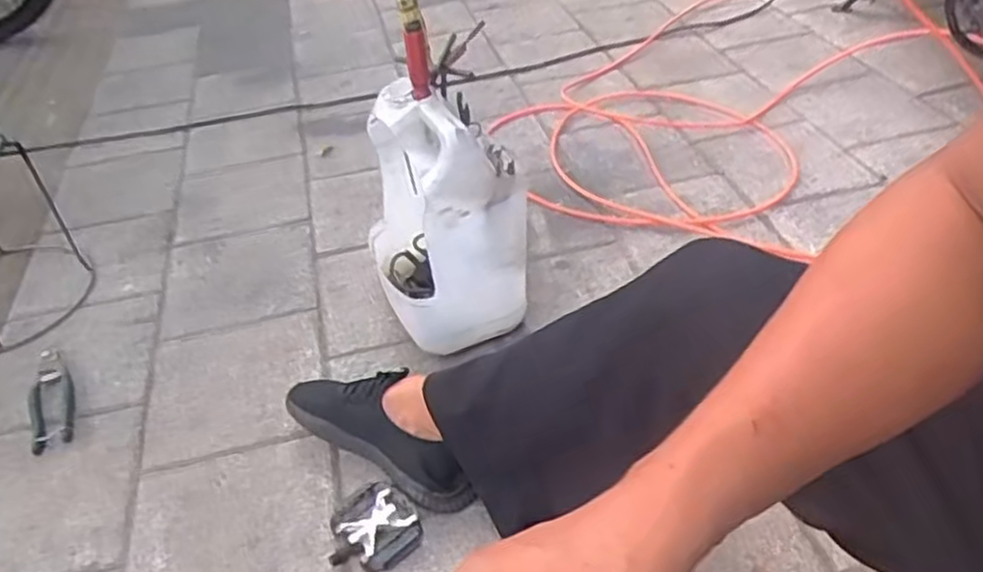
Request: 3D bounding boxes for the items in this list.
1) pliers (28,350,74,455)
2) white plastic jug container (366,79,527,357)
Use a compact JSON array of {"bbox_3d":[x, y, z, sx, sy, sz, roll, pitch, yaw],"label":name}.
[{"bbox_3d":[-0.620,0.154,1.038,0.054,0.010,0.184,-20,43,-16],"label":"pliers"},{"bbox_3d":[-0.073,-0.093,1.025,0.186,0.344,0.220,-21,44,-17],"label":"white plastic jug container"}]

